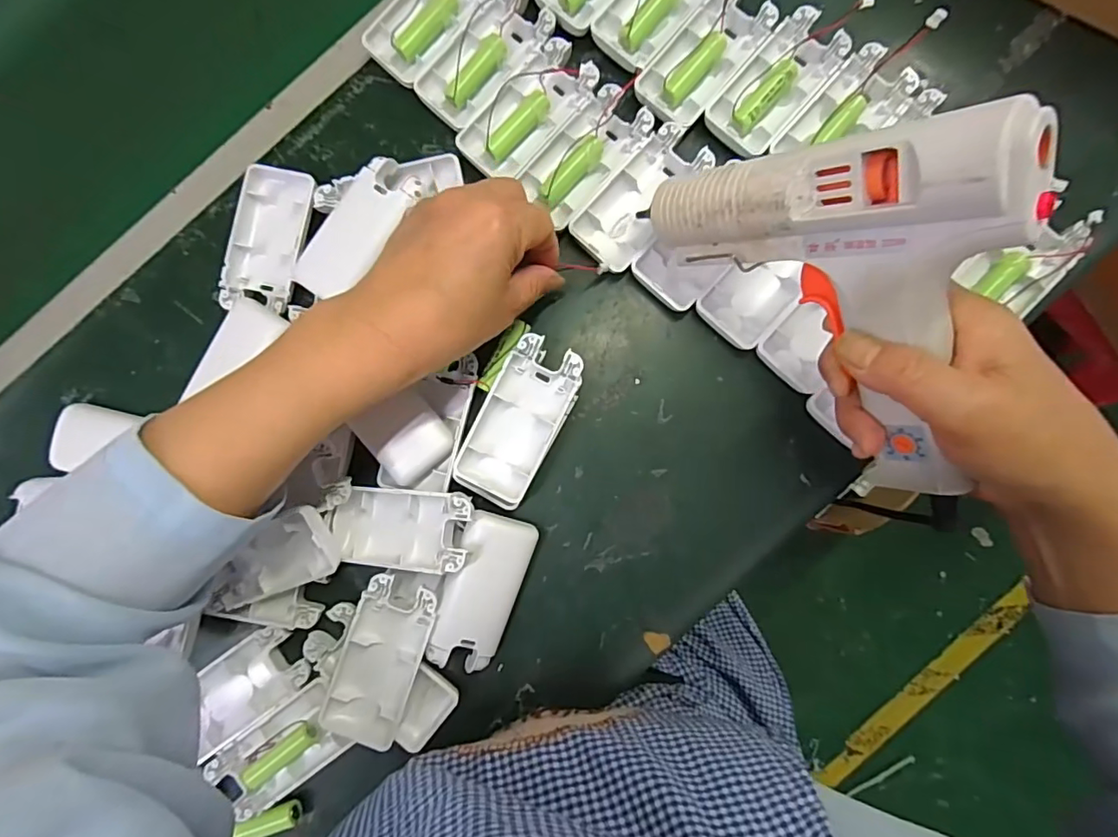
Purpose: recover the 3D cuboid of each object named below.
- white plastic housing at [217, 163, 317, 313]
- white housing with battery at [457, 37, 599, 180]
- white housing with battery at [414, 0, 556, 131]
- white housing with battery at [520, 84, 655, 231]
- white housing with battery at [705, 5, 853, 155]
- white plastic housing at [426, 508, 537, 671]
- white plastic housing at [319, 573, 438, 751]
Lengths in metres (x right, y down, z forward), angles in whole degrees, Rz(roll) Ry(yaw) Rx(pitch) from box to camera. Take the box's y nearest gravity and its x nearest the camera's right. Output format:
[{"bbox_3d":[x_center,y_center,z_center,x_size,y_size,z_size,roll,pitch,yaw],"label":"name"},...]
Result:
[{"bbox_3d":[-0.186,-0.115,0.351,0.048,0.014,0.091,10,87,4],"label":"white plastic housing"},{"bbox_3d":[-0.019,-0.193,0.346,0.093,0.014,0.050,-45,85,0],"label":"white housing with battery"},{"bbox_3d":[-0.047,-0.231,0.353,0.044,0.014,0.096,44,90,5],"label":"white housing with battery"},{"bbox_3d":[0.019,-0.166,0.343,0.043,0.015,0.086,43,90,5],"label":"white housing with battery"},{"bbox_3d":[0.136,-0.210,0.342,0.043,0.015,0.094,42,89,5],"label":"white housing with battery"},{"bbox_3d":[-0.046,0.106,0.327,0.045,0.014,0.095,21,89,-22],"label":"white plastic housing"},{"bbox_3d":[-0.104,0.142,0.321,0.044,0.018,0.096,18,88,4],"label":"white plastic housing"}]

